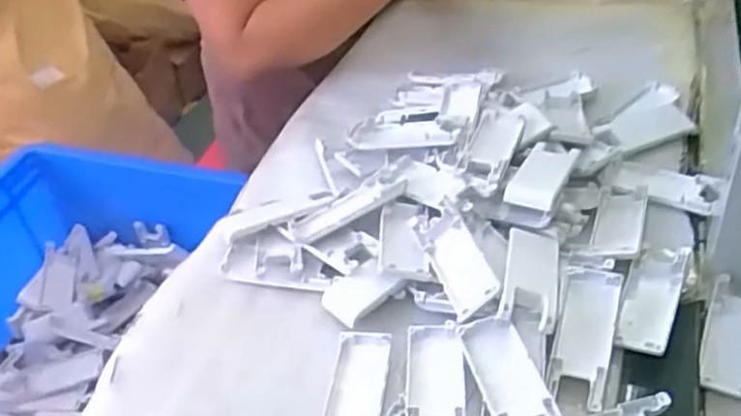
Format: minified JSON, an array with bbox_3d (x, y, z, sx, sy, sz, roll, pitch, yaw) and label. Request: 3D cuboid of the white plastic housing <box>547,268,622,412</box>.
[{"bbox_3d":[0.151,0.087,0.520,0.038,0.021,0.101,8,42,19],"label":"white plastic housing"}]

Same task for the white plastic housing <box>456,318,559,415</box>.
[{"bbox_3d":[0.092,0.117,0.486,0.039,0.022,0.104,-12,40,-6],"label":"white plastic housing"}]

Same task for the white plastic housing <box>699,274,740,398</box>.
[{"bbox_3d":[0.256,0.090,0.520,0.039,0.009,0.102,14,44,24],"label":"white plastic housing"}]

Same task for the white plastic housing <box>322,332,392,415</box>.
[{"bbox_3d":[-0.011,0.127,0.504,0.040,0.009,0.104,2,40,11],"label":"white plastic housing"}]

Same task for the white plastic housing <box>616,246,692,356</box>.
[{"bbox_3d":[0.210,0.062,0.548,0.038,0.011,0.109,13,44,23],"label":"white plastic housing"}]

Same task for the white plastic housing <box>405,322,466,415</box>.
[{"bbox_3d":[0.043,0.118,0.497,0.039,0.017,0.104,-2,40,7],"label":"white plastic housing"}]

